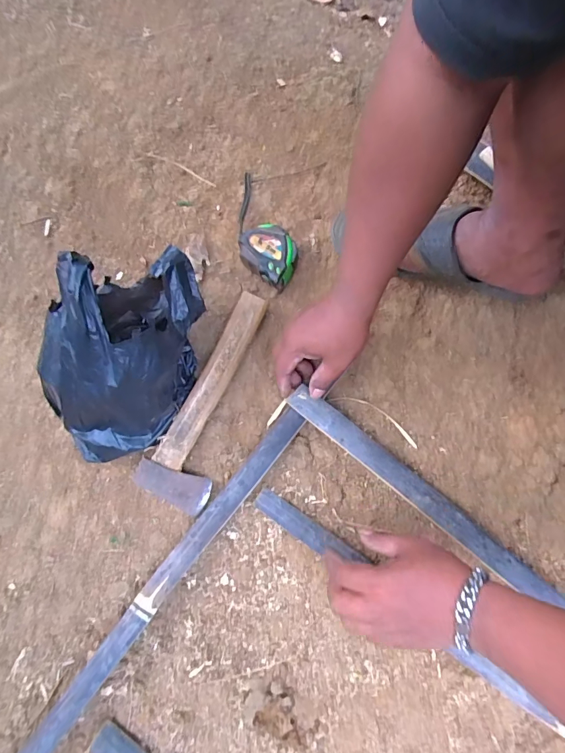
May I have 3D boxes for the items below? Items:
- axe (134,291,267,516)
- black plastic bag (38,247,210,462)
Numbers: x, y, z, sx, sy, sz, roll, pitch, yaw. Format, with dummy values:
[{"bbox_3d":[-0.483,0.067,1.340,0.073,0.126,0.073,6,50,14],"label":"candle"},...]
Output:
[{"bbox_3d":[-0.090,0.022,0.520,0.081,0.030,0.270,18,75,7],"label":"axe"},{"bbox_3d":[-0.182,-0.026,0.458,0.146,0.180,0.229,11,75,5],"label":"black plastic bag"}]

